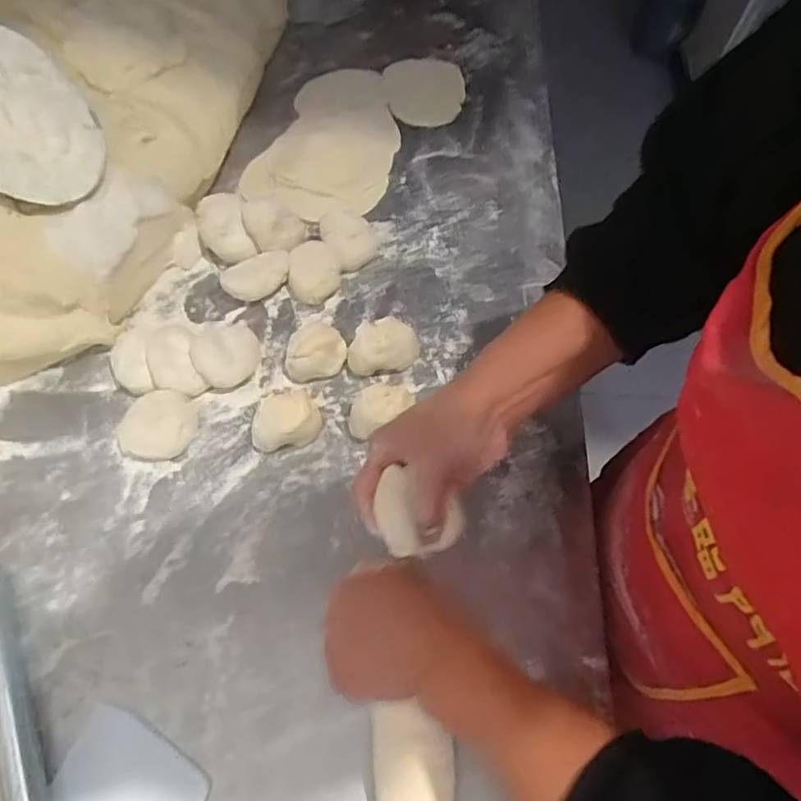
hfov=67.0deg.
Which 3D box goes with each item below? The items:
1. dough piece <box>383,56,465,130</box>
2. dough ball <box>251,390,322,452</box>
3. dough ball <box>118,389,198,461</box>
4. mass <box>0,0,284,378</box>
[{"bbox_3d":[0.031,-0.397,0.771,0.102,0.007,0.124,-4,63,-4],"label":"dough piece"},{"bbox_3d":[-0.104,0.017,0.535,0.060,0.041,0.043,-24,66,-14],"label":"dough ball"},{"bbox_3d":[-0.215,0.022,0.536,0.062,0.024,0.056,-11,63,-8],"label":"dough ball"},{"bbox_3d":[-0.356,-0.308,0.632,0.308,0.154,0.598,13,63,4],"label":"mass"}]

